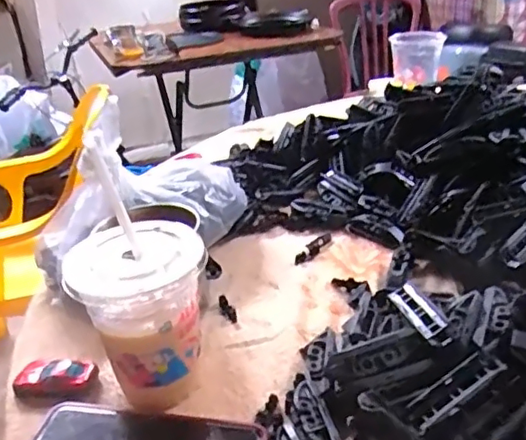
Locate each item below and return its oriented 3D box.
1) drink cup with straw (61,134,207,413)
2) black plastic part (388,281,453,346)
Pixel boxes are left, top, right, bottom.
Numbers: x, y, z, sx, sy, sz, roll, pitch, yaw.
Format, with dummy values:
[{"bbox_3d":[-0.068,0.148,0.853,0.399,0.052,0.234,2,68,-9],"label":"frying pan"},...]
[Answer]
[{"bbox_3d":[-0.090,0.048,0.421,0.093,0.167,0.103,-14,29,-12],"label":"drink cup with straw"},{"bbox_3d":[0.115,0.068,0.416,0.023,0.009,0.068,-11,28,-8],"label":"black plastic part"}]

